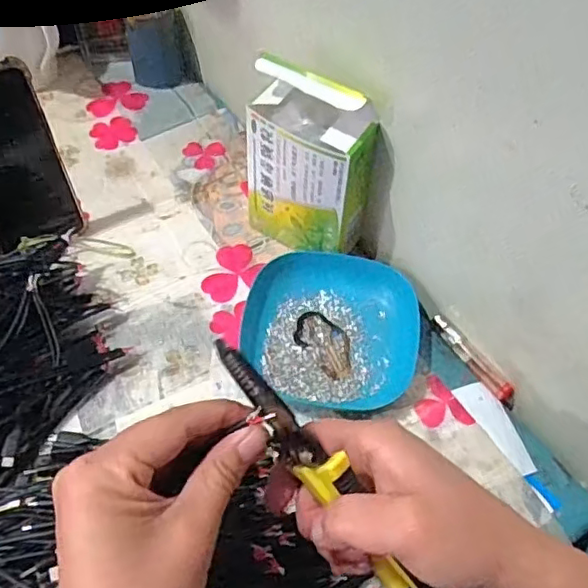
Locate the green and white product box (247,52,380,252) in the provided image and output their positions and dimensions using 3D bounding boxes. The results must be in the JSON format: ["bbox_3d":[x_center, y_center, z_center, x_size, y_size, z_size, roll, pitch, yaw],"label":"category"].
[{"bbox_3d":[0.014,-0.104,0.494,0.094,0.176,0.048,30,60,16],"label":"green and white product box"}]

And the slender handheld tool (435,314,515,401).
[{"bbox_3d":[0.144,0.051,0.490,0.010,0.016,0.083,-31,63,-21],"label":"slender handheld tool"}]

